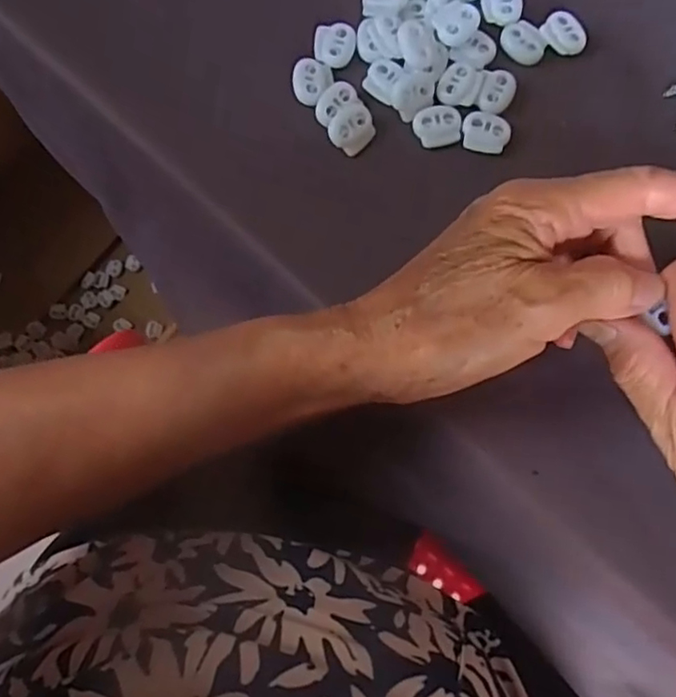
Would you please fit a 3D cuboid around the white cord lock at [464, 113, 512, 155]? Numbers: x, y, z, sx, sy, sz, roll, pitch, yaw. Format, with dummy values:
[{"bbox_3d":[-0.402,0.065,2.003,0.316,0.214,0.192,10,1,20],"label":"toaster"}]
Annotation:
[{"bbox_3d":[0.069,-0.100,0.297,0.022,0.004,0.019,8,78,1],"label":"white cord lock"}]

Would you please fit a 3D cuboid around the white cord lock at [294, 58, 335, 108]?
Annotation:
[{"bbox_3d":[-0.012,-0.125,0.301,0.018,0.005,0.023,9,78,1],"label":"white cord lock"}]

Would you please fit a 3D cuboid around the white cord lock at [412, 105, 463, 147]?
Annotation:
[{"bbox_3d":[0.046,-0.103,0.298,0.021,0.004,0.018,-8,78,-2],"label":"white cord lock"}]

